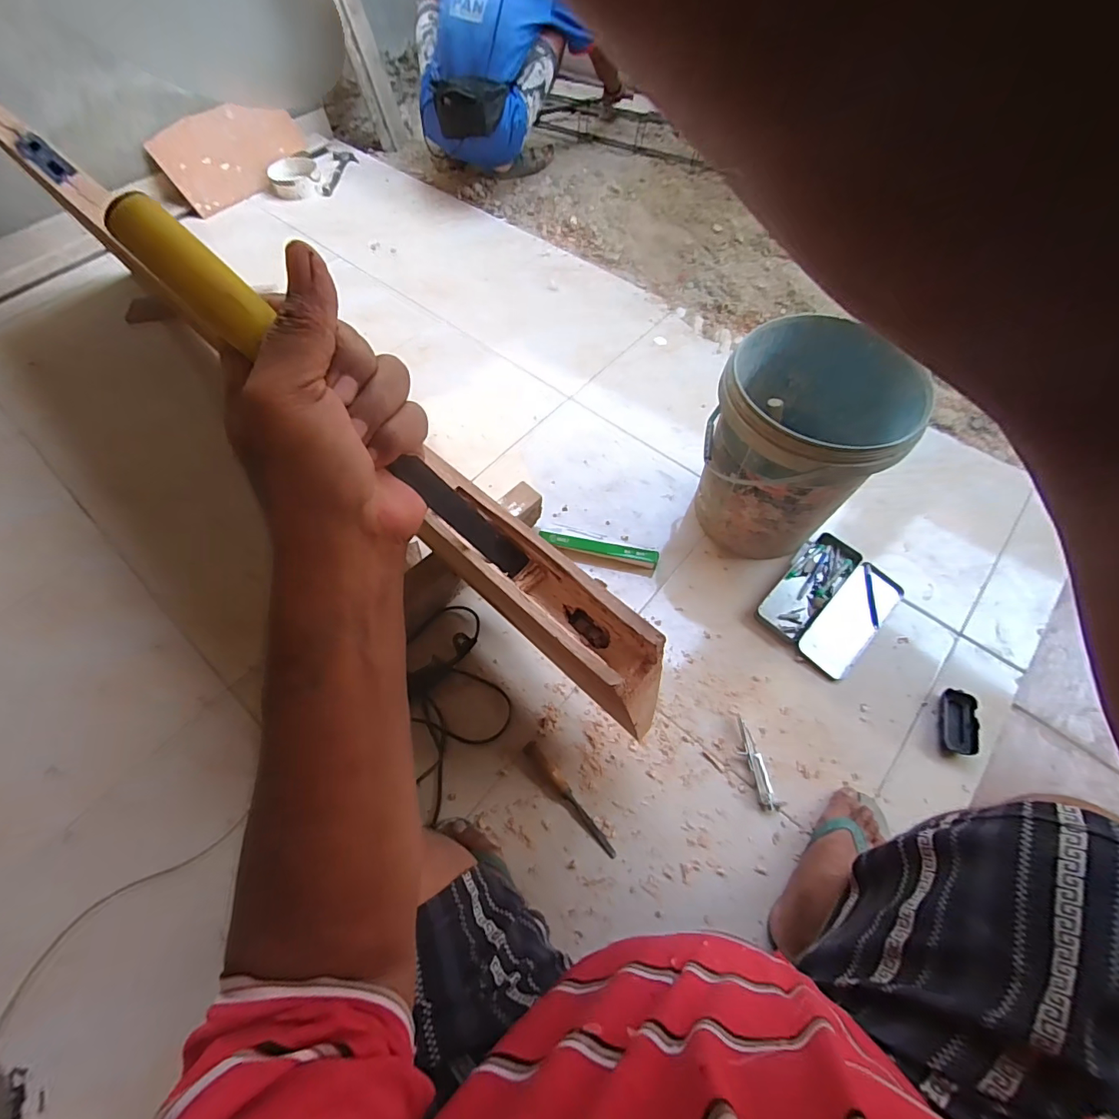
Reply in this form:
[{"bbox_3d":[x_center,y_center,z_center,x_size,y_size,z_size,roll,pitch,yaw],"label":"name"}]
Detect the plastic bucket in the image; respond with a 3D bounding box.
[{"bbox_3d":[0.425,-0.201,0.929,0.294,0.371,0.296,-34,67,-16],"label":"plastic bucket"}]

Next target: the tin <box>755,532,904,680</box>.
[{"bbox_3d":[0.548,0.084,0.971,0.200,0.031,0.268,38,69,18],"label":"tin"}]

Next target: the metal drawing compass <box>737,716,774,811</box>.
[{"bbox_3d":[0.336,0.352,0.832,0.032,0.017,0.145,-15,63,-8],"label":"metal drawing compass"}]

